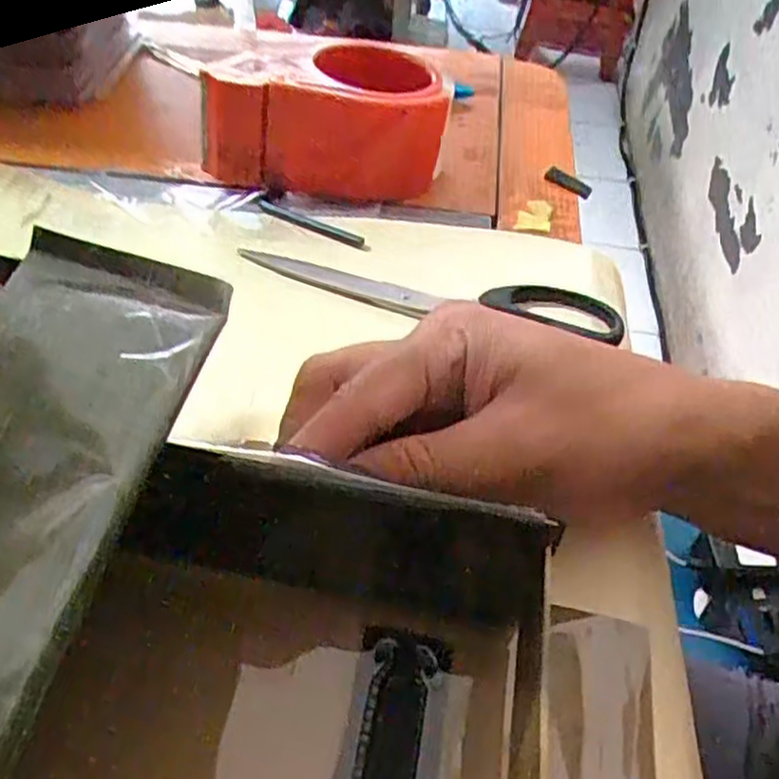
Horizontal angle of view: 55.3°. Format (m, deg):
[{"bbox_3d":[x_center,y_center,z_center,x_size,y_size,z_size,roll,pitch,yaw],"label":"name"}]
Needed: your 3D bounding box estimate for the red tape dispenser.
[{"bbox_3d":[-0.033,-0.164,0.432,0.134,0.060,0.091,6,48,0],"label":"red tape dispenser"}]

